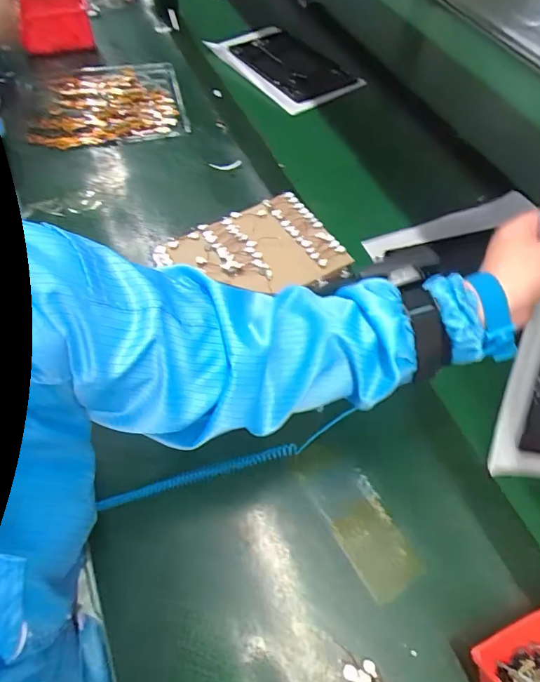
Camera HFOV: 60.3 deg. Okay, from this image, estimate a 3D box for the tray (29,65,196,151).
[{"bbox_3d":[-0.281,-0.417,0.812,0.246,0.022,0.222,-11,59,-12],"label":"tray"}]

